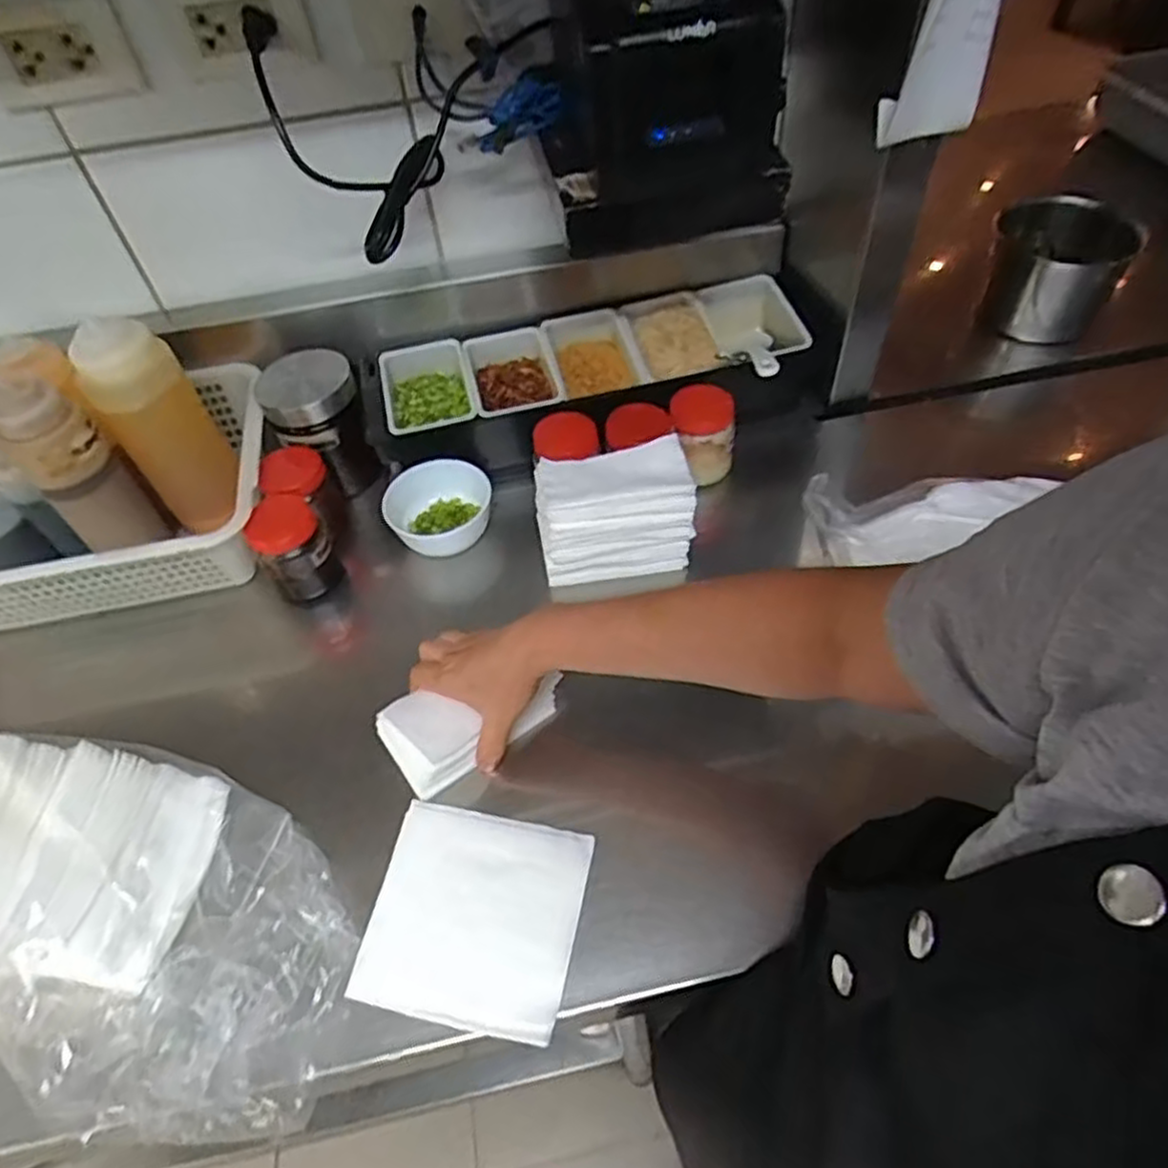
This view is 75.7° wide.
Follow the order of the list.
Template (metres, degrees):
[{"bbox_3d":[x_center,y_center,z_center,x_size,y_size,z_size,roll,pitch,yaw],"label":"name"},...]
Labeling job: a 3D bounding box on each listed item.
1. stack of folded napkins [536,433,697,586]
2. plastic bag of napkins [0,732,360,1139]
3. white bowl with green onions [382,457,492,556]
[{"bbox_3d":[0.028,-0.066,0.696,0.137,0.106,0.076,-8,52,-2],"label":"stack of folded napkins"},{"bbox_3d":[-0.352,0.209,0.500,0.379,0.132,0.219,6,53,9],"label":"plastic bag of napkins"},{"bbox_3d":[-0.148,-0.075,0.762,0.109,0.046,0.089,-7,52,-2],"label":"white bowl with green onions"}]

